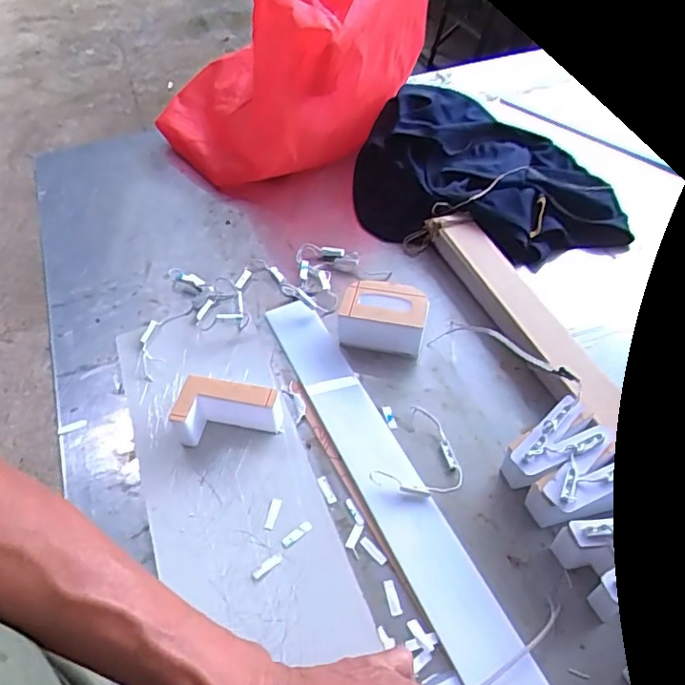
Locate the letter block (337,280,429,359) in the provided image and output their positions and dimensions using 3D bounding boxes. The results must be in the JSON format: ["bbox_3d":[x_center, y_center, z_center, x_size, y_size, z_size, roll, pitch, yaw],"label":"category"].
[{"bbox_3d":[0.040,-0.024,0.572,0.082,0.049,0.052,9,51,8],"label":"letter block"}]

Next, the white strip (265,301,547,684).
[{"bbox_3d":[0.040,0.117,0.477,0.051,0.012,0.452,-20,53,-16],"label":"white strip"}]

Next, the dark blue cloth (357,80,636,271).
[{"bbox_3d":[0.182,-0.212,0.706,0.327,0.077,0.259,11,51,9],"label":"dark blue cloth"}]

